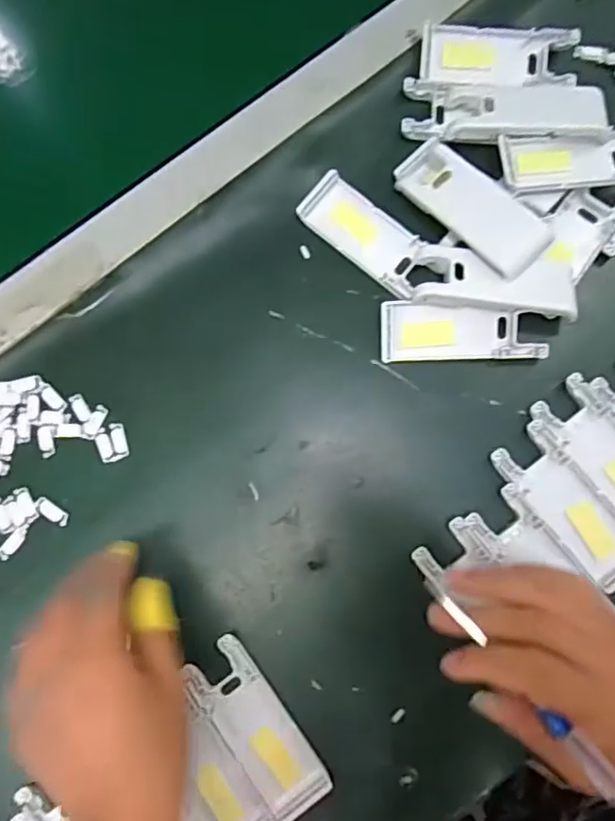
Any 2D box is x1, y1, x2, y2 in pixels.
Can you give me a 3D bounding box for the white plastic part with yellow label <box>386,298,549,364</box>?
[{"bbox_3d":[0.100,-0.051,0.378,0.103,0.020,0.036,-1,82,2],"label":"white plastic part with yellow label"}]

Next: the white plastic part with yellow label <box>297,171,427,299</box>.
[{"bbox_3d":[0.041,-0.119,0.395,0.094,0.012,0.039,41,85,7],"label":"white plastic part with yellow label"}]

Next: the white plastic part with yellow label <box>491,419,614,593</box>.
[{"bbox_3d":[0.164,0.057,0.358,0.041,0.015,0.102,-37,82,-4],"label":"white plastic part with yellow label"}]

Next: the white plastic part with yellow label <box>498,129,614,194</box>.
[{"bbox_3d":[0.180,-0.165,0.386,0.102,0.017,0.040,-5,82,1],"label":"white plastic part with yellow label"}]

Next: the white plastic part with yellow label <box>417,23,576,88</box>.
[{"bbox_3d":[0.131,-0.244,0.400,0.103,0.013,0.038,1,82,2],"label":"white plastic part with yellow label"}]

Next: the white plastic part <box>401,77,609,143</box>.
[{"bbox_3d":[0.132,-0.203,0.393,0.130,0.018,0.044,4,82,3],"label":"white plastic part"}]

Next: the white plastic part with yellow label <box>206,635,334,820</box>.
[{"bbox_3d":[-0.031,0.190,0.349,0.038,0.012,0.103,-37,82,-4],"label":"white plastic part with yellow label"}]

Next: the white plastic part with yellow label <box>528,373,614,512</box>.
[{"bbox_3d":[0.186,0.033,0.363,0.047,0.007,0.104,-36,82,-3],"label":"white plastic part with yellow label"}]

